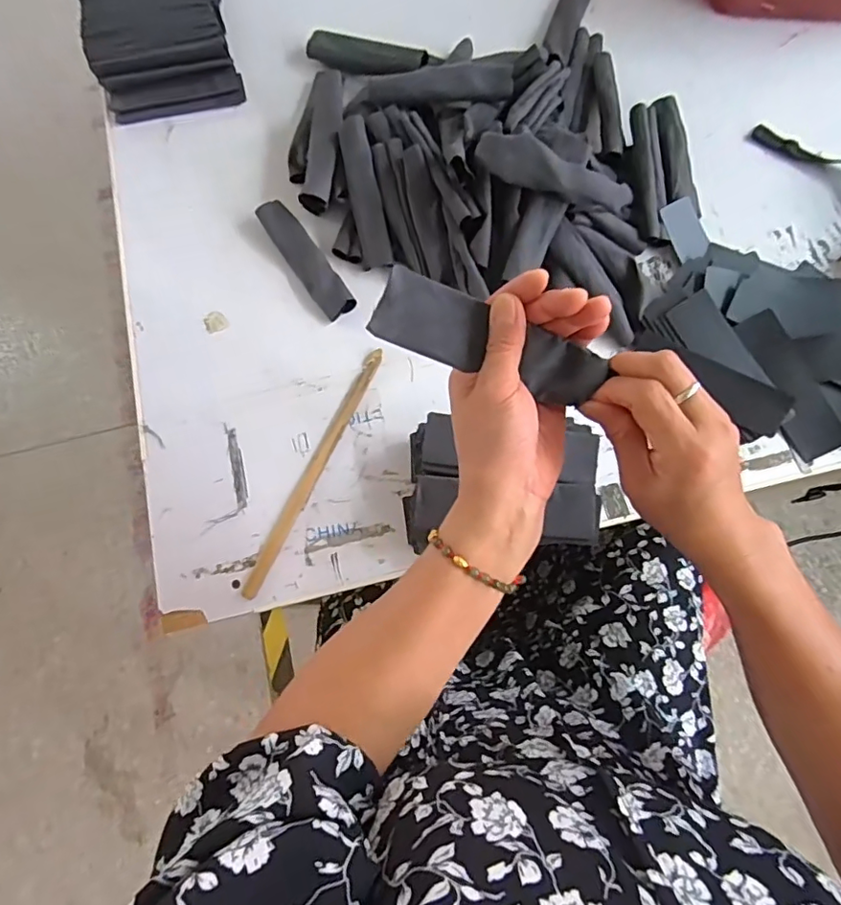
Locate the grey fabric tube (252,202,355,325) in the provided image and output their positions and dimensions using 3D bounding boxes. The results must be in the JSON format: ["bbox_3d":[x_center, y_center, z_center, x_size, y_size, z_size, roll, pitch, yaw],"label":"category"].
[{"bbox_3d":[-0.123,-0.206,0.582,0.034,0.022,0.149,-34,77,-8],"label":"grey fabric tube"}]

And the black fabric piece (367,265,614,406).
[{"bbox_3d":[0.041,-0.068,0.329,0.136,0.017,0.041,20,76,-2],"label":"black fabric piece"}]

